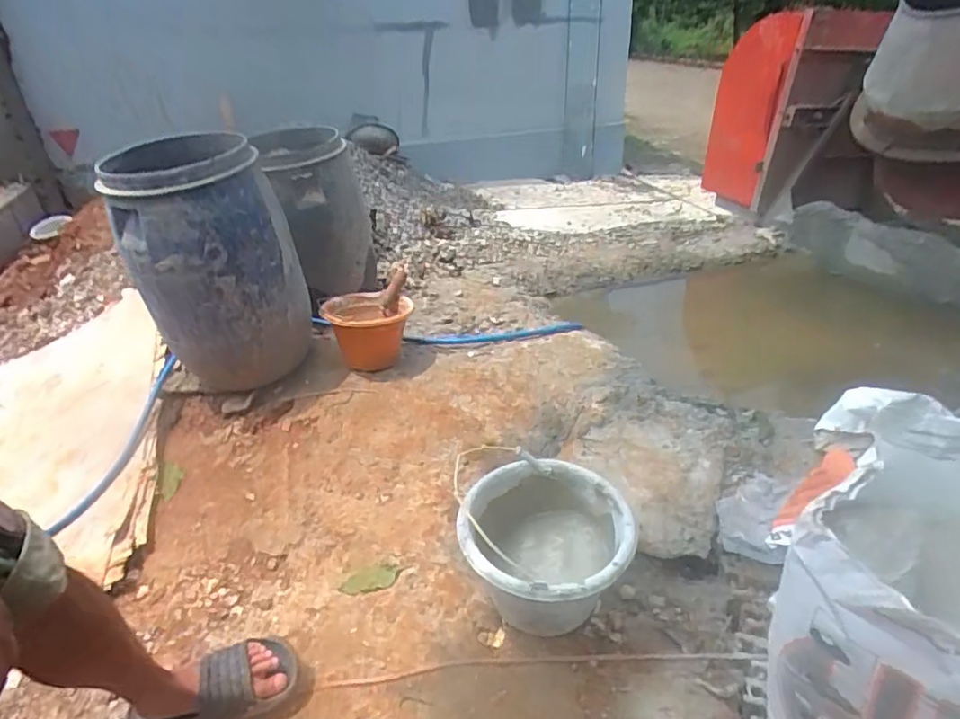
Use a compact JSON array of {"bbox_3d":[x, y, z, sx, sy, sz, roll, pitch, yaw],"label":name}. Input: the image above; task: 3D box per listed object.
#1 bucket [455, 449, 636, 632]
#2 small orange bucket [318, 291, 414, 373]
[{"bbox_3d":[0.110,0.334,1.011,0.277,0.215,0.269,-2,31,1],"label":"bucket"},{"bbox_3d":[-0.304,-0.072,1.604,0.215,0.195,0.182,-1,31,2],"label":"small orange bucket"}]

